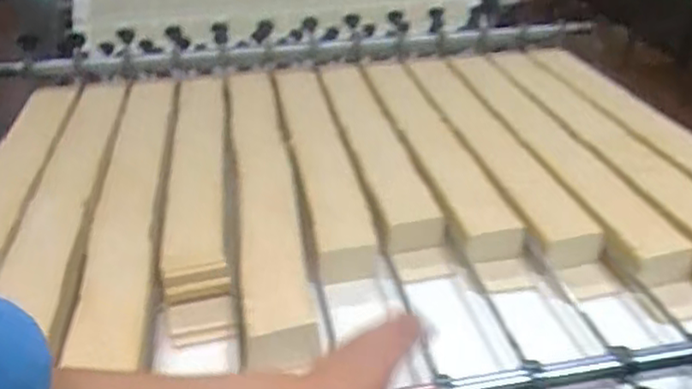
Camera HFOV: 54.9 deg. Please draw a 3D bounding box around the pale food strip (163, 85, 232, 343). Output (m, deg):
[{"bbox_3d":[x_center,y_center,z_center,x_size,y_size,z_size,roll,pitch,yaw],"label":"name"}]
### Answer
[{"bbox_3d":[-0.238,-0.026,1.077,0.092,0.057,0.667,-5,32,-8],"label":"pale food strip"}]

